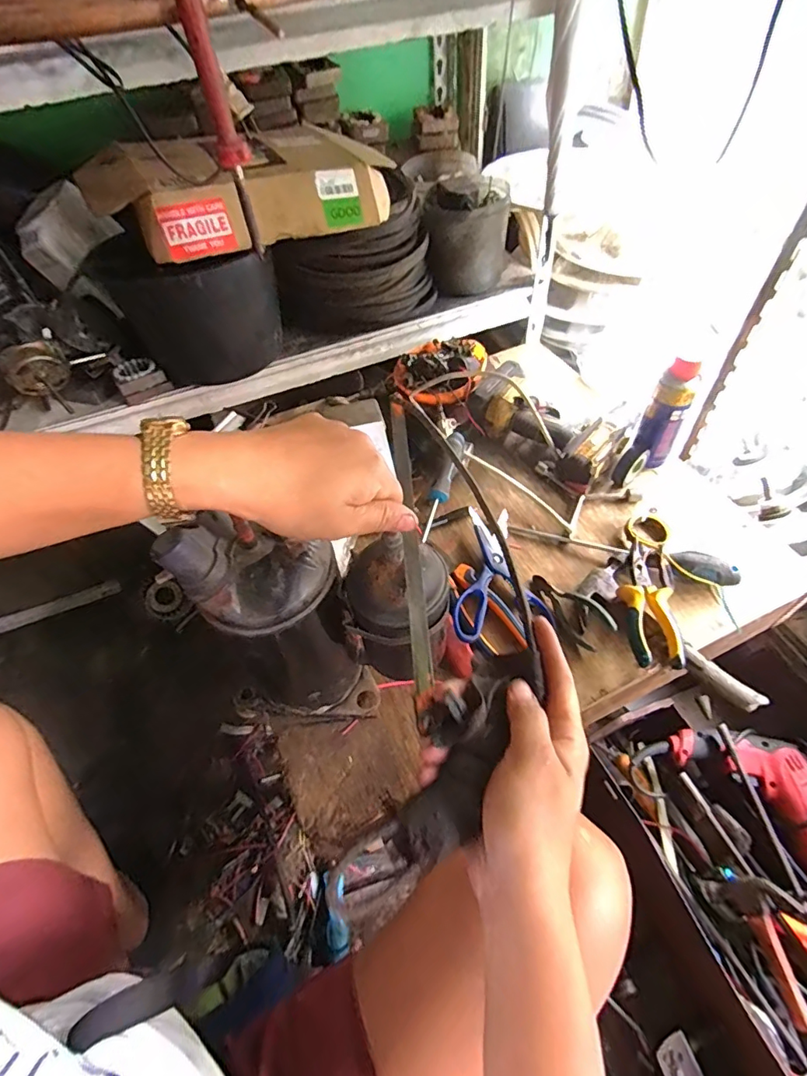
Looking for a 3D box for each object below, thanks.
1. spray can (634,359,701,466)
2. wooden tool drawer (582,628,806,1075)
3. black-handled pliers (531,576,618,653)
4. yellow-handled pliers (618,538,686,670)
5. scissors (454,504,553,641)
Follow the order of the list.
[{"bbox_3d":[0.347,-0.163,0.656,0.048,0.140,0.046,23,58,21],"label":"spray can"},{"bbox_3d":[0.466,0.392,0.580,0.351,0.158,0.462,-18,53,-9],"label":"wooden tool drawer"},{"bbox_3d":[0.197,0.079,0.577,0.042,0.034,0.110,-22,54,-12],"label":"black-handled pliers"},{"bbox_3d":[0.273,0.072,0.553,0.054,0.020,0.152,4,53,8],"label":"yellow-handled pliers"},{"bbox_3d":[0.100,0.037,0.613,0.121,0.016,0.188,-7,52,-12],"label":"scissors"}]

